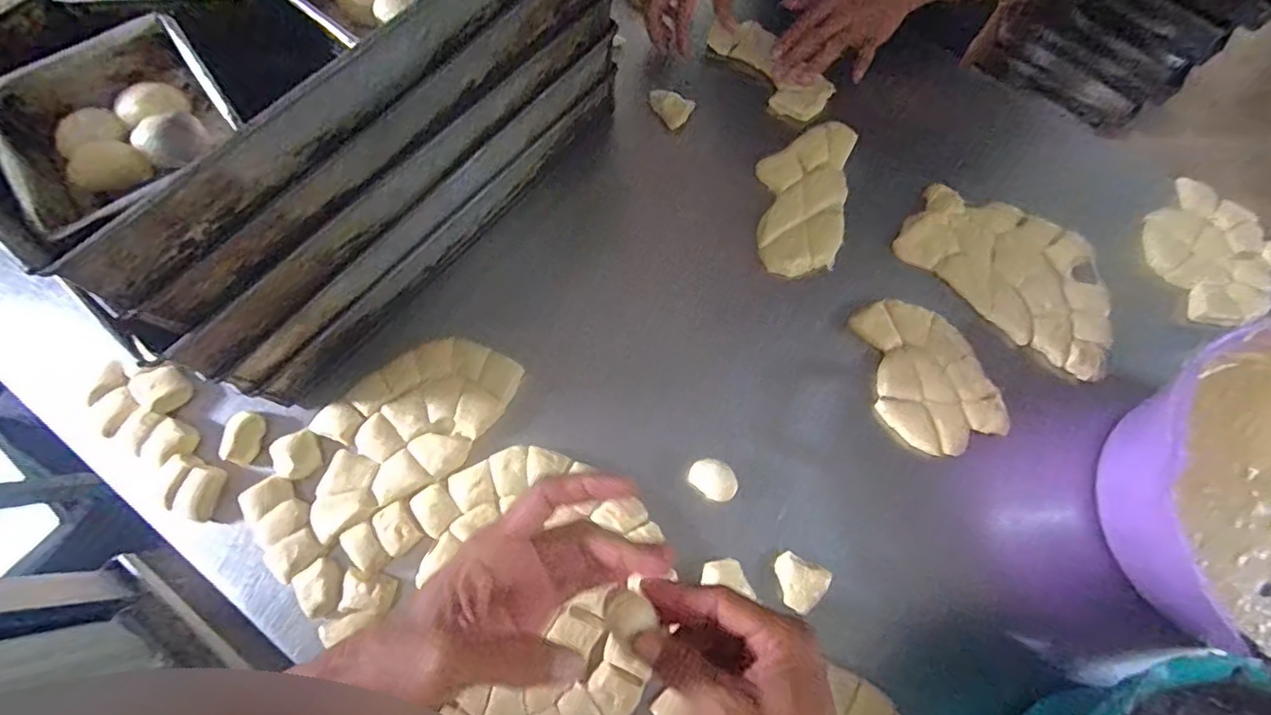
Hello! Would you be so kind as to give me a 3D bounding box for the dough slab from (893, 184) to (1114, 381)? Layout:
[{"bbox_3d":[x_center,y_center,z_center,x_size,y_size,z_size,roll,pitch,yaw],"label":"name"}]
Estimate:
[{"bbox_3d":[0.375,-0.092,0.570,0.214,0.013,0.133,34,75,8],"label":"dough slab"}]

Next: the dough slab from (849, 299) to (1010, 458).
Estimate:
[{"bbox_3d":[0.268,0.014,0.535,0.106,0.009,0.151,-24,75,-9],"label":"dough slab"}]

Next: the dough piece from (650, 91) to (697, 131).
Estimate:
[{"bbox_3d":[0.037,-0.275,0.626,0.029,0.020,0.051,-43,79,-13],"label":"dough piece"}]

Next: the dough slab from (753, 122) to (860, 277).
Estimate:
[{"bbox_3d":[0.172,-0.167,0.591,0.090,0.012,0.176,12,73,2],"label":"dough slab"}]

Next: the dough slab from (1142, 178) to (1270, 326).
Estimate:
[{"bbox_3d":[0.592,-0.108,0.584,0.147,0.019,0.135,-34,77,-11],"label":"dough slab"}]

